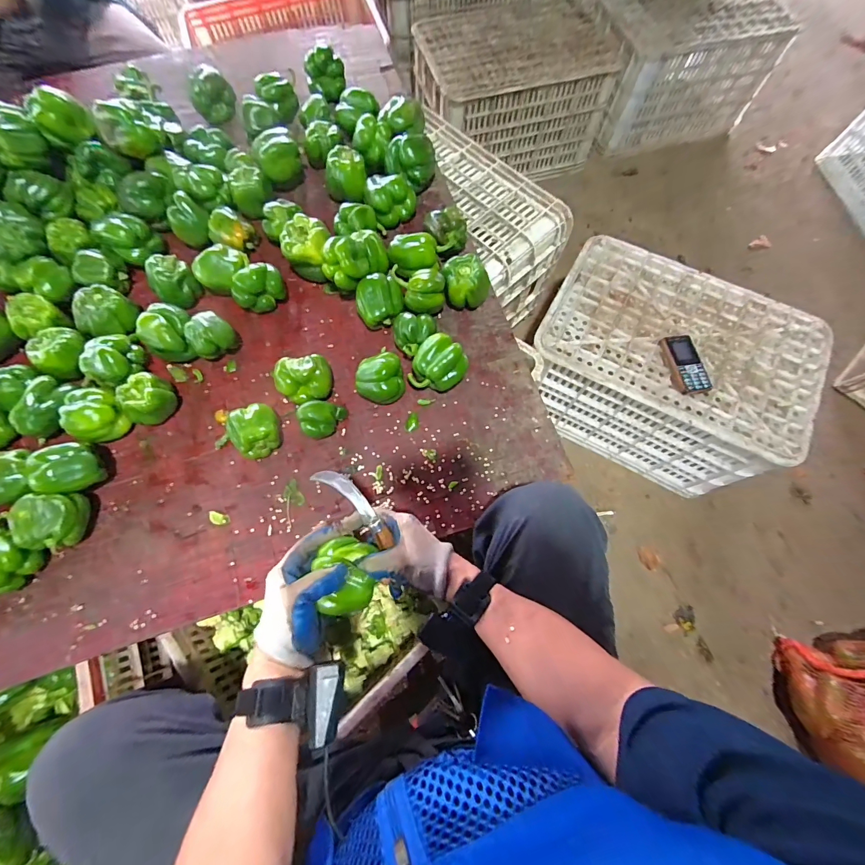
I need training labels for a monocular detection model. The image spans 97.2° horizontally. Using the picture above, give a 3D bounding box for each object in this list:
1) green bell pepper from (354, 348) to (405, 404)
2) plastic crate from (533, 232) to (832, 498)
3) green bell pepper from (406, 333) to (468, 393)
[{"bbox_3d":[-0.084,-0.086,0.610,0.072,0.070,0.076,0,71,-1],"label":"green bell pepper"},{"bbox_3d":[0.485,-0.146,0.863,0.489,0.290,0.345,29,73,8],"label":"plastic crate"},{"bbox_3d":[0.012,-0.107,0.616,0.084,0.069,0.086,19,72,5],"label":"green bell pepper"}]

